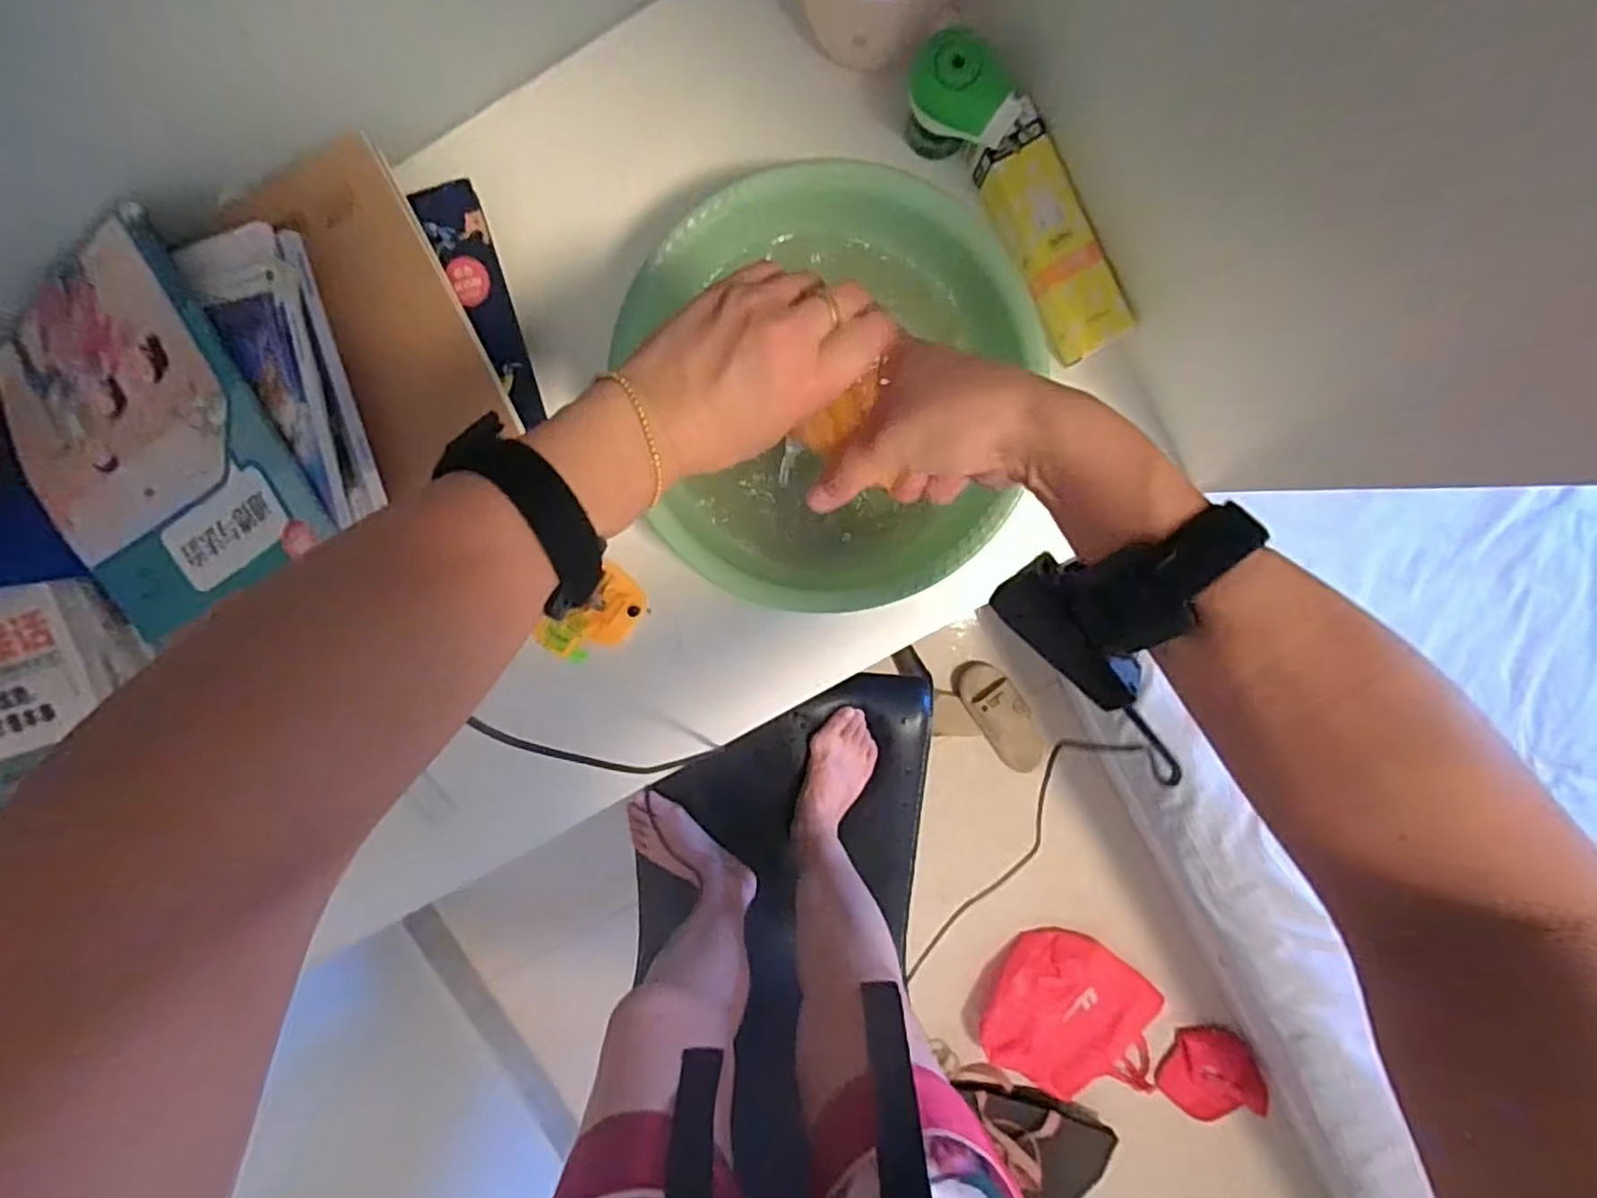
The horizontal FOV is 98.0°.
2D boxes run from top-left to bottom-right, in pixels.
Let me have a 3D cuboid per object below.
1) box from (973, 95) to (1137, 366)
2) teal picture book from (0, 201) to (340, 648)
[{"bbox_3d":[0.187,-0.266,0.514,0.053,0.043,0.174,-27,96,3],"label":"box"},{"bbox_3d":[-0.453,-0.111,0.480,0.183,0.013,0.230,-30,96,8],"label":"teal picture book"}]

